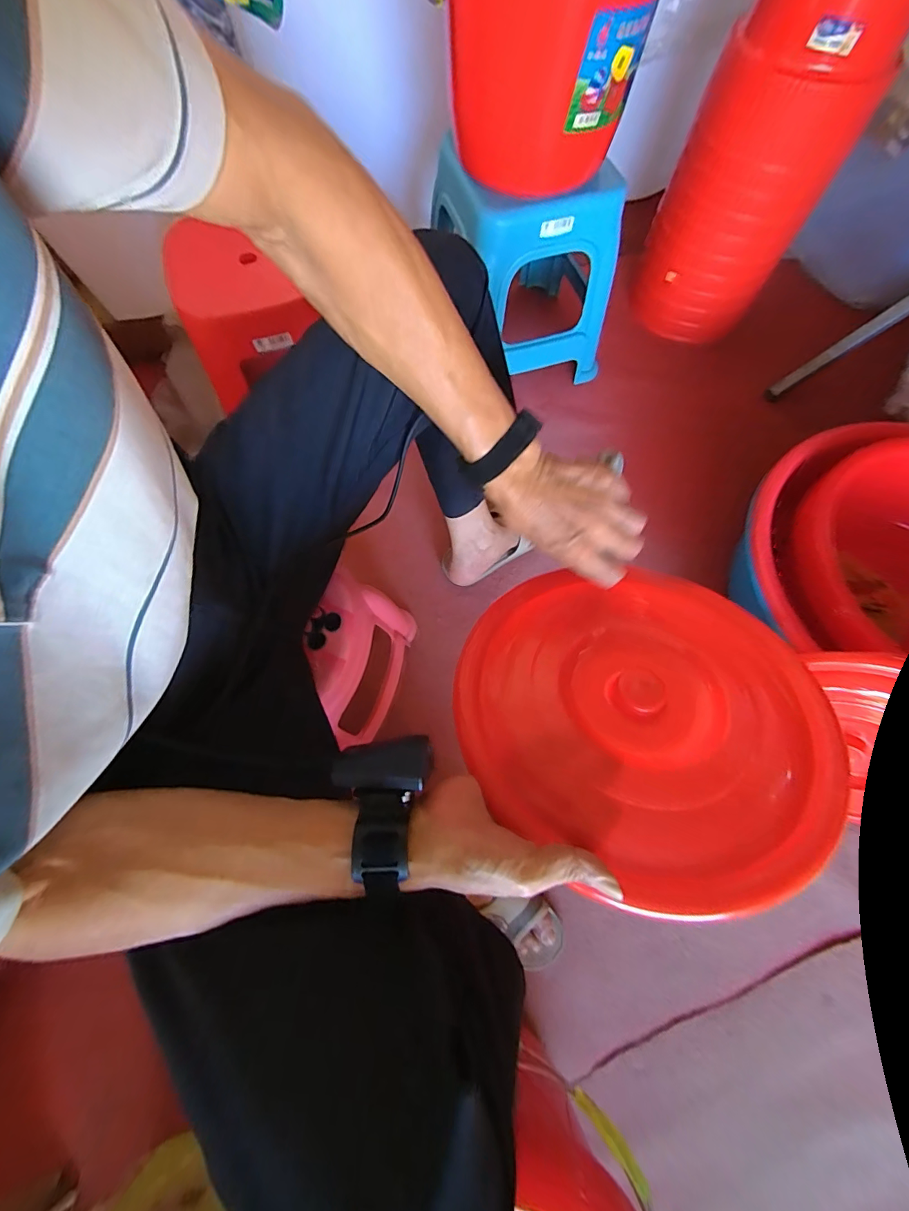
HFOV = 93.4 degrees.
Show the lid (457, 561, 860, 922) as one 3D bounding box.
[{"bbox_3d":[0.153,0.078,0.367,0.289,0.018,0.280,-4,52,5],"label":"lid"}]

